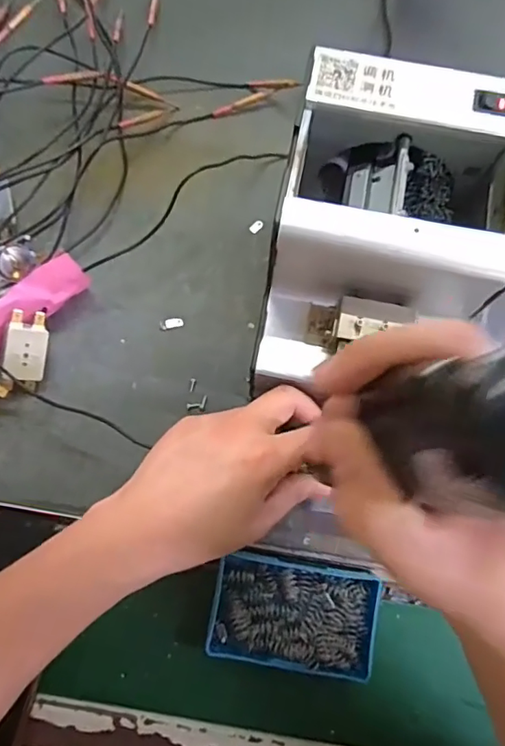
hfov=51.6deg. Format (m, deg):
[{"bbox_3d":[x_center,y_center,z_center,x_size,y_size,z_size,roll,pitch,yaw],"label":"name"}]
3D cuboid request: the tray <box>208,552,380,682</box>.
[{"bbox_3d":[0.029,0.172,0.376,0.113,0.025,0.068,10,77,1],"label":"tray"}]

